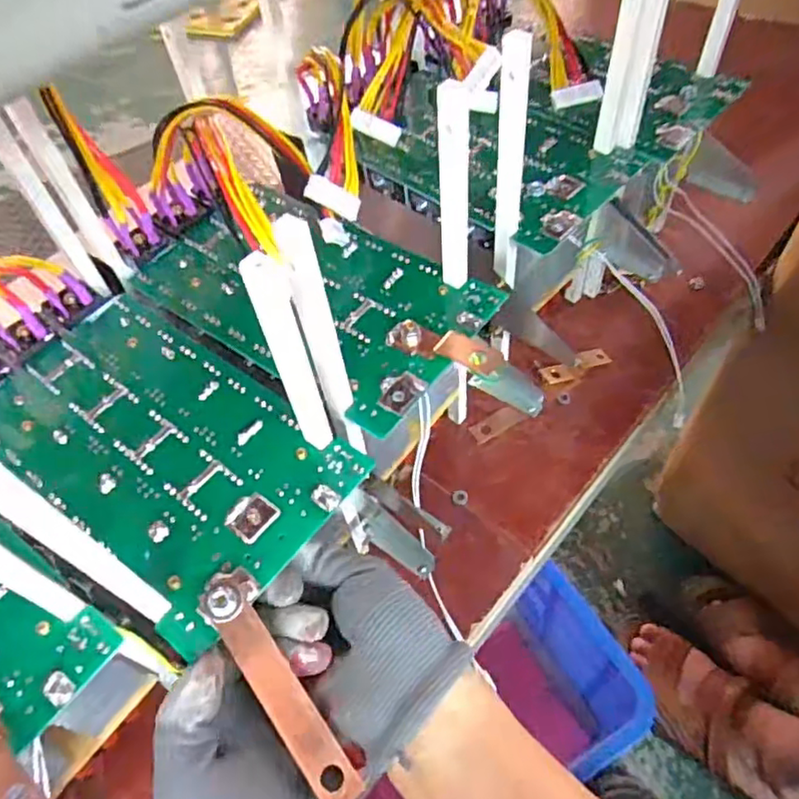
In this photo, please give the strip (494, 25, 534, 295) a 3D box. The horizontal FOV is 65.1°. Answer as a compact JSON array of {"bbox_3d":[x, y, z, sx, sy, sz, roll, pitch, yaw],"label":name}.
[{"bbox_3d":[0.071,-0.144,0.400,0.018,0.163,0.021,2,56,6],"label":"strip"}]

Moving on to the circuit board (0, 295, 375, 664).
[{"bbox_3d":[-0.140,0.024,0.355,0.223,0.007,0.125,31,63,23],"label":"circuit board"}]

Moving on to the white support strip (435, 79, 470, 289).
[{"bbox_3d":[0.031,-0.117,0.361,0.017,0.126,0.018,-7,55,1],"label":"white support strip"}]

